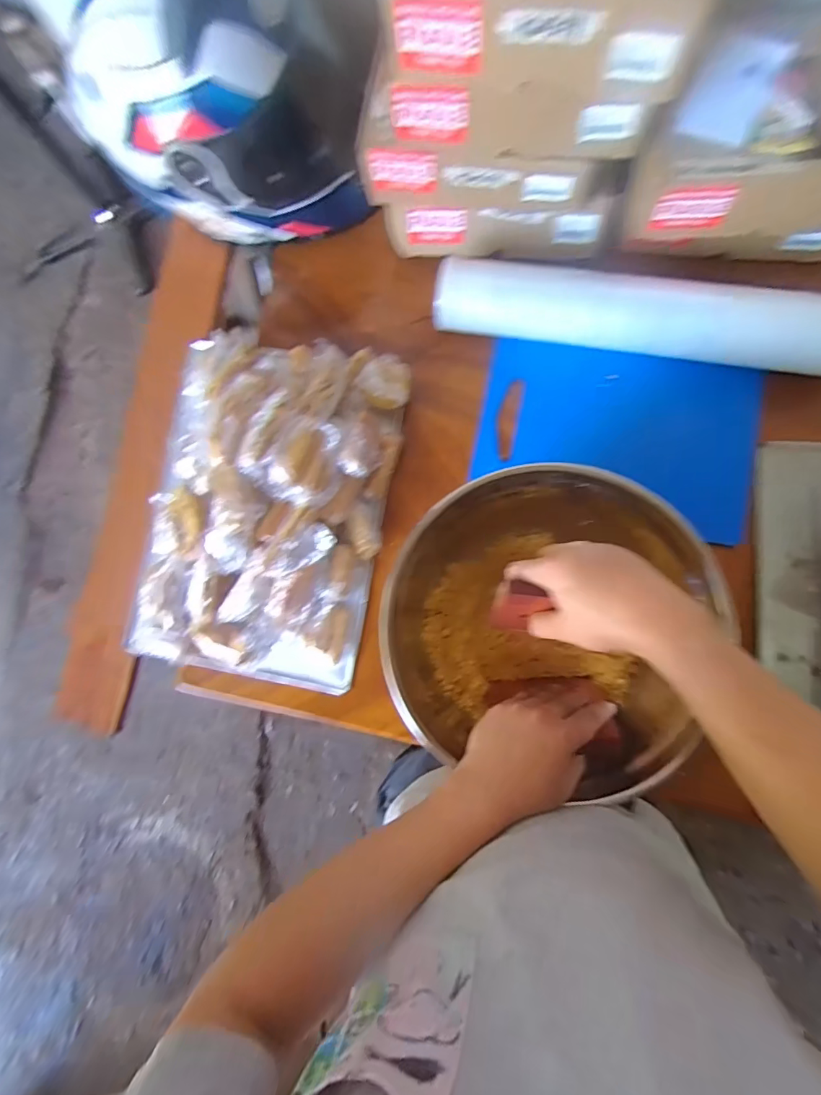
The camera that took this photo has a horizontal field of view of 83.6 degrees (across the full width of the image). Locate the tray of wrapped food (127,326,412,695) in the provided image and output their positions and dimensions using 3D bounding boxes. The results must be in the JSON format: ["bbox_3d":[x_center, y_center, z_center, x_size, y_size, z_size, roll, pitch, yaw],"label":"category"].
[{"bbox_3d":[-0.196,-0.063,0.573,0.308,0.127,0.445,9,82,9],"label":"tray of wrapped food"}]

